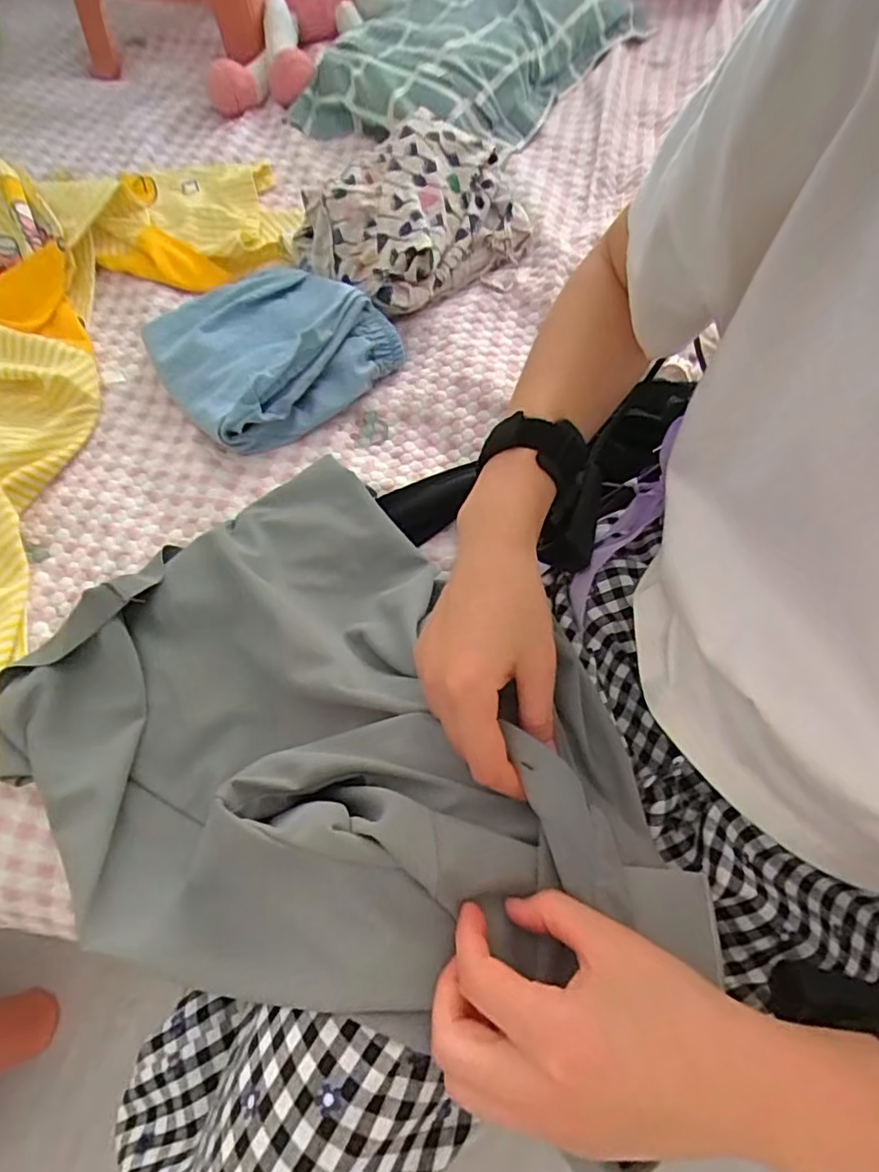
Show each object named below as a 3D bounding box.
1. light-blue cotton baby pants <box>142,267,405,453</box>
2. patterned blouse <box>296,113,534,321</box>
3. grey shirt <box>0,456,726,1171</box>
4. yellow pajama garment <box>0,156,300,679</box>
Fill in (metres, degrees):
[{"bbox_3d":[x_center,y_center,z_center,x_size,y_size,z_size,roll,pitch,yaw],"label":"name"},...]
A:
[{"bbox_3d":[-0.177,-0.262,0.656,0.229,0.057,0.192,-35,69,-14],"label":"light-blue cotton baby pants"},{"bbox_3d":[-0.030,-0.434,0.722,0.259,0.095,0.168,-41,70,-18],"label":"patterned blouse"},{"bbox_3d":[-0.112,0.085,0.409,0.333,0.165,0.415,-36,70,-14],"label":"grey shirt"},{"bbox_3d":[-0.448,-0.253,0.652,0.418,0.096,0.764,15,67,8],"label":"yellow pajama garment"}]

